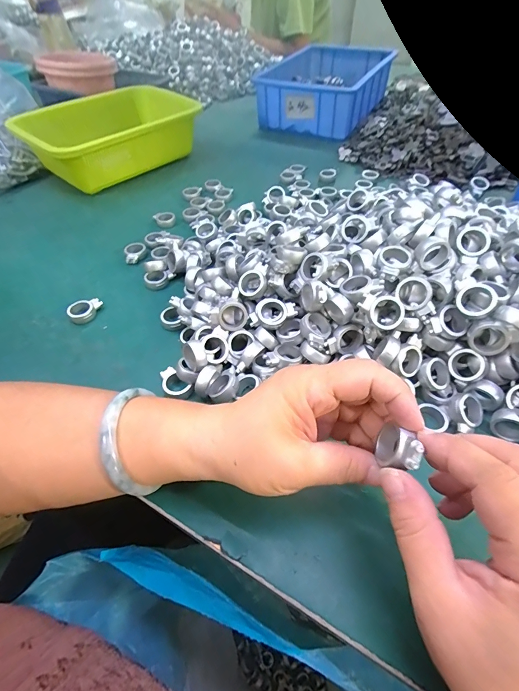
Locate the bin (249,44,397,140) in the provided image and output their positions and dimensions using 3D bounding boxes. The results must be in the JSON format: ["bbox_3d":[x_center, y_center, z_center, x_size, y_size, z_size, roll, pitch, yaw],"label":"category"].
[{"bbox_3d":[0.137,-0.531,0.707,0.202,0.076,0.280,22,55,20],"label":"bin"}]

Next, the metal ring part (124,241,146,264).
[{"bbox_3d":[-0.151,-0.113,0.420,0.023,0.011,0.030,-6,50,-1],"label":"metal ring part"}]

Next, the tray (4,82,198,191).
[{"bbox_3d":[-0.250,-0.345,0.573,0.189,0.080,0.254,33,59,27],"label":"tray"}]

